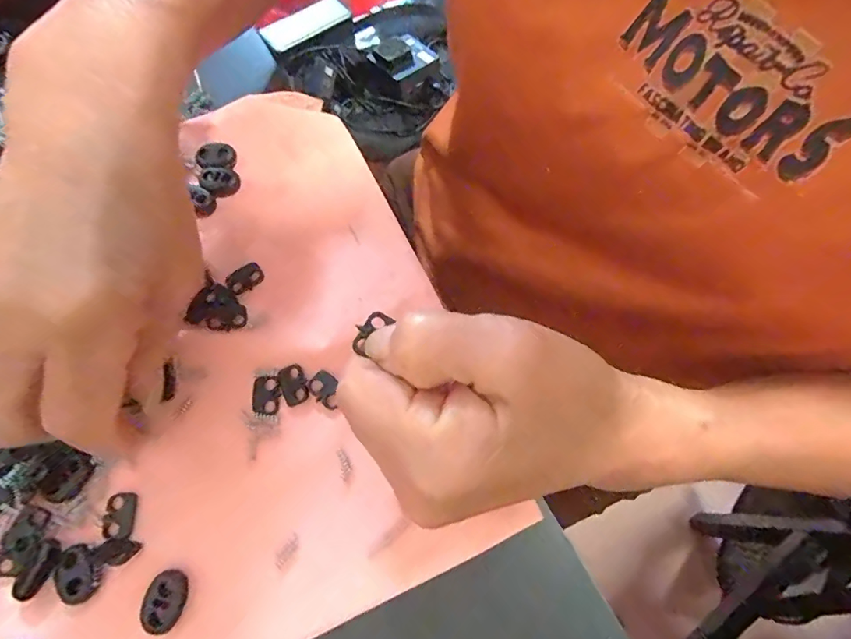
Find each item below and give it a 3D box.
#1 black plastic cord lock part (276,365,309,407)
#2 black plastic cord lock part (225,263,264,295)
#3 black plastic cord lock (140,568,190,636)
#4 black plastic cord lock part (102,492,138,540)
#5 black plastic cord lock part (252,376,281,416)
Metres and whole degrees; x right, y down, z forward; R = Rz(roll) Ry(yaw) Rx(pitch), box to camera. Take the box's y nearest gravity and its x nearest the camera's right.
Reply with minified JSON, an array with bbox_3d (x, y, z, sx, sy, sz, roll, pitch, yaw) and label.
[{"bbox_3d":[-0.061,0.030,0.209,0.013,0.004,0.018,-22,71,-8],"label":"black plastic cord lock part"},{"bbox_3d":[-0.091,-0.022,0.228,0.018,0.004,0.013,-40,75,-13],"label":"black plastic cord lock part"},{"bbox_3d":[-0.102,0.110,0.177,0.015,0.004,0.022,12,70,4],"label":"black plastic cord lock"},{"bbox_3d":[-0.129,0.082,0.191,0.013,0.004,0.018,-3,70,-1],"label":"black plastic cord lock part"},{"bbox_3d":[-0.073,0.035,0.208,0.012,0.004,0.018,-4,70,-2],"label":"black plastic cord lock part"}]

